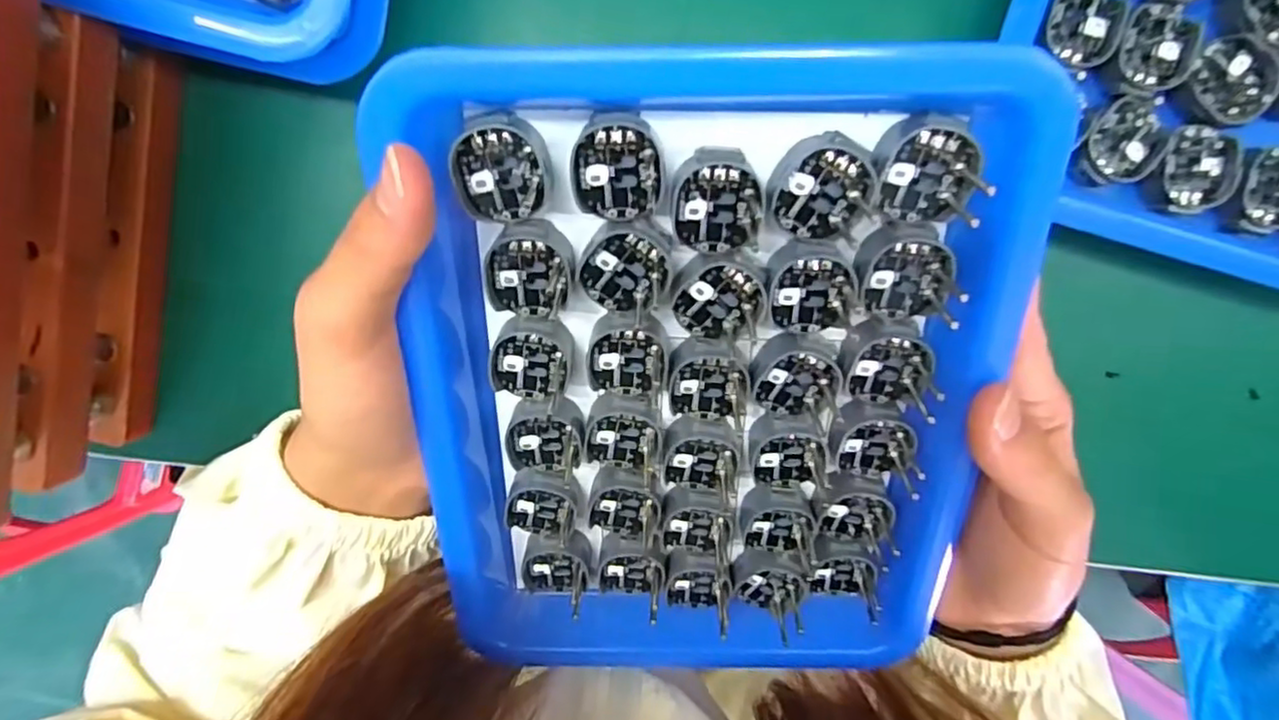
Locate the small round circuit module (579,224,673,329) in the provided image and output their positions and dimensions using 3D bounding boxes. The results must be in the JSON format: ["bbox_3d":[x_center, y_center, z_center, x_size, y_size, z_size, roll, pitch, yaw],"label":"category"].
[{"bbox_3d":[-0.004,-0.029,0.200,0.027,0.011,0.027,0,120,0],"label":"small round circuit module"}]

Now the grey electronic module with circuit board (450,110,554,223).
[{"bbox_3d":[-0.038,-0.054,0.186,0.026,0.012,0.029,5,120,-9],"label":"grey electronic module with circuit board"}]

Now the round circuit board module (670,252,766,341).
[{"bbox_3d":[0.024,-0.019,0.200,0.027,0.010,0.027,1,121,1],"label":"round circuit board module"}]

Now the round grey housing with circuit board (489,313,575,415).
[{"bbox_3d":[-0.034,-0.001,0.213,0.025,0.007,0.031,12,117,-13],"label":"round grey housing with circuit board"}]

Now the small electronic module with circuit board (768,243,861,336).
[{"bbox_3d":[0.051,-0.022,0.199,0.027,0.012,0.027,-1,120,1],"label":"small electronic module with circuit board"}]

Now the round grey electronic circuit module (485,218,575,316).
[{"bbox_3d":[-0.033,-0.029,0.200,0.025,0.011,0.030,8,120,-10],"label":"round grey electronic circuit module"}]

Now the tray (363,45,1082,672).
[{"bbox_3d":[0.020,0.024,0.219,0.169,0.025,0.228,1,119,1],"label":"tray"}]

